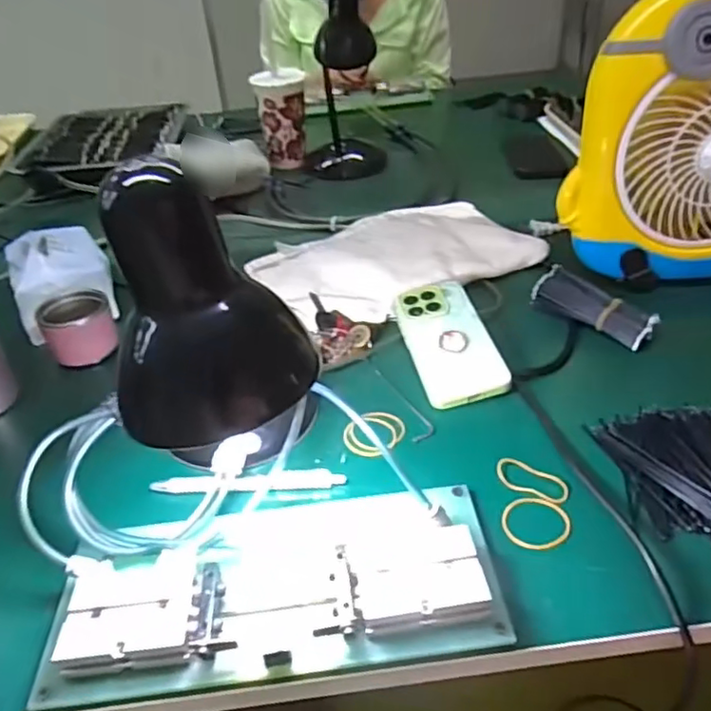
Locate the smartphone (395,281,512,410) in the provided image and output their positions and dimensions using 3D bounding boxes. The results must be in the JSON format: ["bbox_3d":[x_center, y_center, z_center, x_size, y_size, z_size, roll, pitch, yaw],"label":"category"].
[{"bbox_3d":[0.087,-0.018,0.580,0.074,0.011,0.152,-18,47,2],"label":"smartphone"}]

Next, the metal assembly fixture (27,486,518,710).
[{"bbox_3d":[-0.051,0.144,0.393,0.278,0.035,0.118,-8,38,-3],"label":"metal assembly fixture"}]

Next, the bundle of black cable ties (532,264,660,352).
[{"bbox_3d":[0.236,-0.050,0.609,0.046,0.025,0.116,-29,43,-27],"label":"bundle of black cable ties"}]

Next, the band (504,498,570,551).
[{"bbox_3d":[0.126,0.116,0.428,0.047,0.004,0.042,0,38,6],"label":"band"}]

